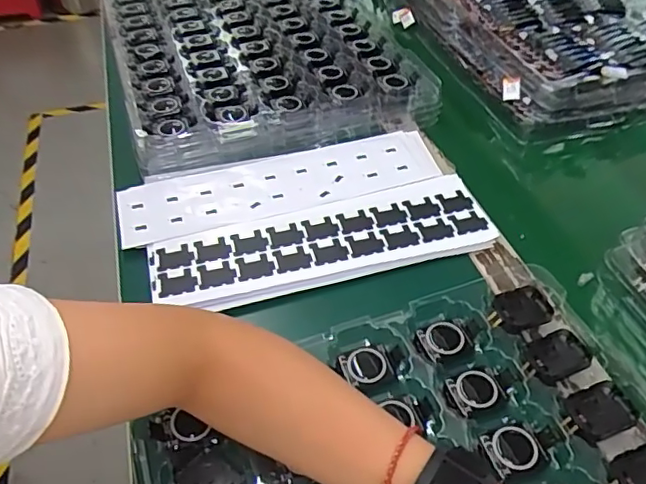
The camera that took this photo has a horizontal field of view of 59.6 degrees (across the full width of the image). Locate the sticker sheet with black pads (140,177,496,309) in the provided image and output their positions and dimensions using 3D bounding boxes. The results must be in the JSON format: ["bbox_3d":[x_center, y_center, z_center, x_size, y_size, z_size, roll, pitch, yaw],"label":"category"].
[{"bbox_3d":[0.002,-0.001,0.498,0.298,0.007,0.089,-13,46,-12],"label":"sticker sheet with black pads"}]

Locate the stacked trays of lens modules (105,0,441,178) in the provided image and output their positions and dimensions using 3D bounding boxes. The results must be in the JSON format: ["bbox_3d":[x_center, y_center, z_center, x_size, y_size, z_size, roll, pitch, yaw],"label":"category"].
[{"bbox_3d":[-0.094,-0.261,0.722,0.331,0.054,0.438,-15,46,-13],"label":"stacked trays of lens modules"}]

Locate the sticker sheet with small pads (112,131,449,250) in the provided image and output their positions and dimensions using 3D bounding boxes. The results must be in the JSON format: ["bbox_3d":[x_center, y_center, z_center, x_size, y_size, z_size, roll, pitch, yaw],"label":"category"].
[{"bbox_3d":[-0.039,-0.060,0.561,0.314,0.004,0.092,-14,46,-12],"label":"sticker sheet with small pads"}]

